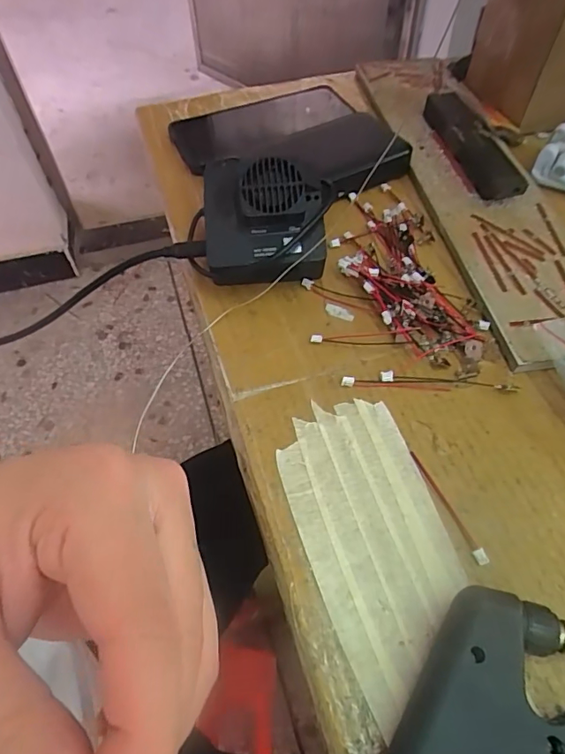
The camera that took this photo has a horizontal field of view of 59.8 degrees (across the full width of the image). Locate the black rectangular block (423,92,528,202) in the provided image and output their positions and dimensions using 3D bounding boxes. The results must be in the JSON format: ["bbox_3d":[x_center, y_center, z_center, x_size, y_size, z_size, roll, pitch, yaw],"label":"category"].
[{"bbox_3d":[0.155,-0.194,0.409,0.030,0.025,0.146,-8,55,-1],"label":"black rectangular block"}]

